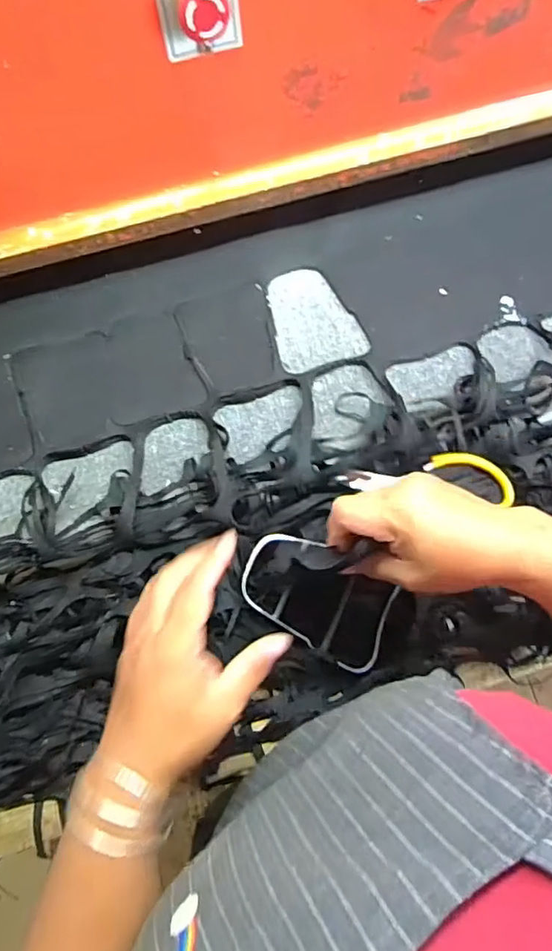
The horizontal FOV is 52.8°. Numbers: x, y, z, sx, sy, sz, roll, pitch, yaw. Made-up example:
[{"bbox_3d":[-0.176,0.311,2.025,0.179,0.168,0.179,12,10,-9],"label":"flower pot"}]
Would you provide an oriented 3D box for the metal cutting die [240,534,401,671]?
[{"bbox_3d":[0.035,0.099,0.480,0.130,0.018,0.100,21,74,8],"label":"metal cutting die"}]

